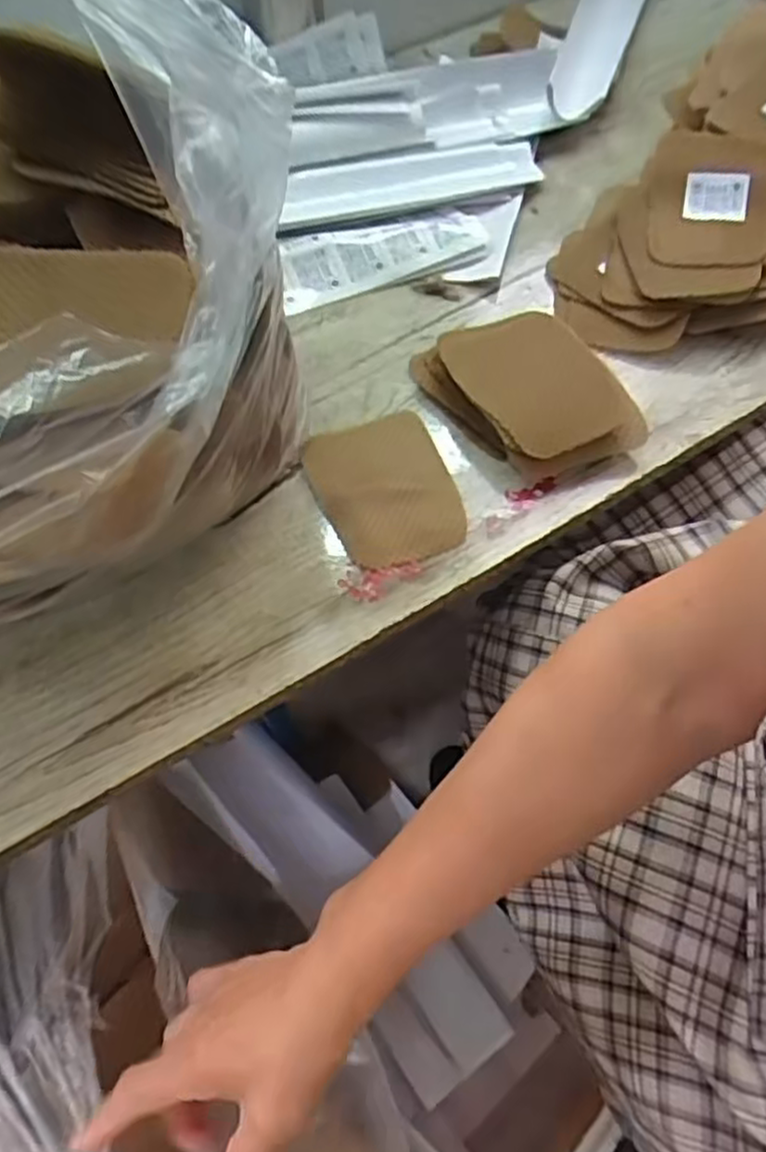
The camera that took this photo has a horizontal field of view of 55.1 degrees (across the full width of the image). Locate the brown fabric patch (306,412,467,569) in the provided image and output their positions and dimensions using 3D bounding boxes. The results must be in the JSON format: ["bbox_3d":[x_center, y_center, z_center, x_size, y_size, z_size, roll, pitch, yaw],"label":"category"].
[{"bbox_3d":[0.000,-0.062,0.499,0.088,0.009,0.121,-16,62,-11],"label":"brown fabric patch"}]

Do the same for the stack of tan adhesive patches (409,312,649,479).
[{"bbox_3d":[0.105,-0.135,0.522,0.123,0.036,0.140,-19,62,-12],"label":"stack of tan adhesive patches"}]

